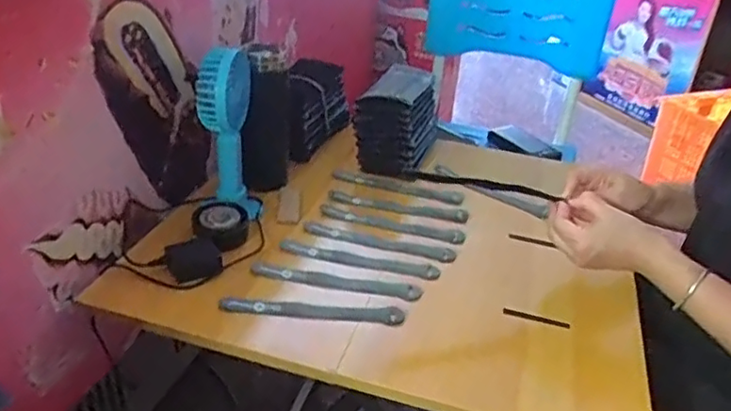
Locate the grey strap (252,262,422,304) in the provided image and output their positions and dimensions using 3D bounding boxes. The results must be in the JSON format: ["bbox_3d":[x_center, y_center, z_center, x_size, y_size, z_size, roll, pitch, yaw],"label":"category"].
[{"bbox_3d":[-0.035,0.089,0.719,0.196,0.012,0.028,9,30,7],"label":"grey strap"}]

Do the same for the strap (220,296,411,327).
[{"bbox_3d":[-0.058,0.113,0.676,0.198,0.009,0.019,5,30,0],"label":"strap"}]

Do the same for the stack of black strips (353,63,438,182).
[{"bbox_3d":[0.053,-0.127,0.972,0.094,0.130,0.160,14,32,16],"label":"stack of black strips"}]

